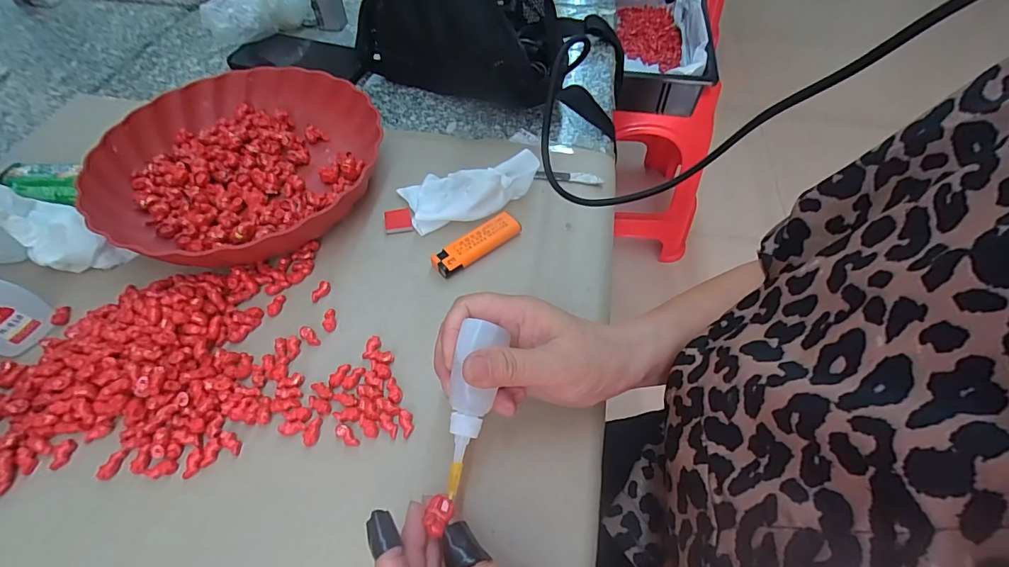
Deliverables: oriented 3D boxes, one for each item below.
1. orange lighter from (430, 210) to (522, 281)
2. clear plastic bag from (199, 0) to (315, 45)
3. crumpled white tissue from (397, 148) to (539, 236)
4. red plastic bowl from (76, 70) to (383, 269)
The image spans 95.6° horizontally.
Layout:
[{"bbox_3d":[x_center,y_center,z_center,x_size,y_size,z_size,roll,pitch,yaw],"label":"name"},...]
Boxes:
[{"bbox_3d":[-0.023,-0.033,0.387,0.079,0.012,0.025,-35,61,-22],"label":"orange lighter"},{"bbox_3d":[-0.319,-0.353,0.596,0.067,0.064,0.139,27,59,19],"label":"clear plastic bag"},{"bbox_3d":[-0.031,-0.083,0.412,0.120,0.035,0.062,-6,54,-4],"label":"crumpled white tissue"},{"bbox_3d":[-0.241,-0.116,0.432,0.239,0.048,0.239,0,54,1],"label":"red plastic bowl"}]

